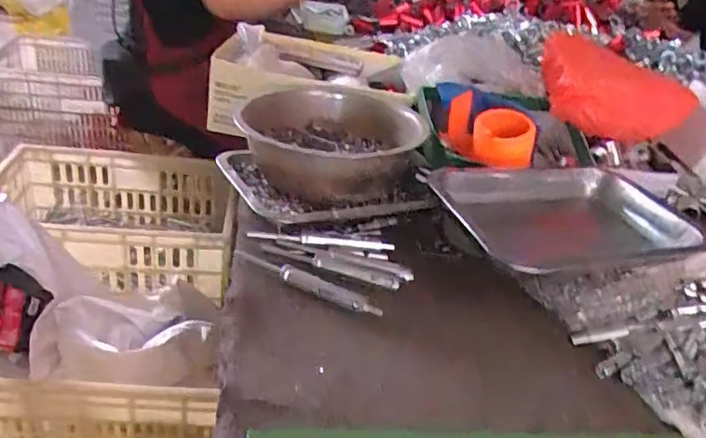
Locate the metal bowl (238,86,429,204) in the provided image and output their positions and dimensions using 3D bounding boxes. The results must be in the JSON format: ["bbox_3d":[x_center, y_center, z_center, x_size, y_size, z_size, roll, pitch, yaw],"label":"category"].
[{"bbox_3d":[-0.028,-0.093,0.721,0.224,0.078,0.228,7,30,-3],"label":"metal bowl"}]

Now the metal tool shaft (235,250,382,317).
[{"bbox_3d":[-0.046,0.058,0.553,0.156,0.009,0.021,19,32,18],"label":"metal tool shaft"}]

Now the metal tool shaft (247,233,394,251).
[{"bbox_3d":[-0.033,0.024,0.620,0.155,0.012,0.017,4,30,-8],"label":"metal tool shaft"}]

